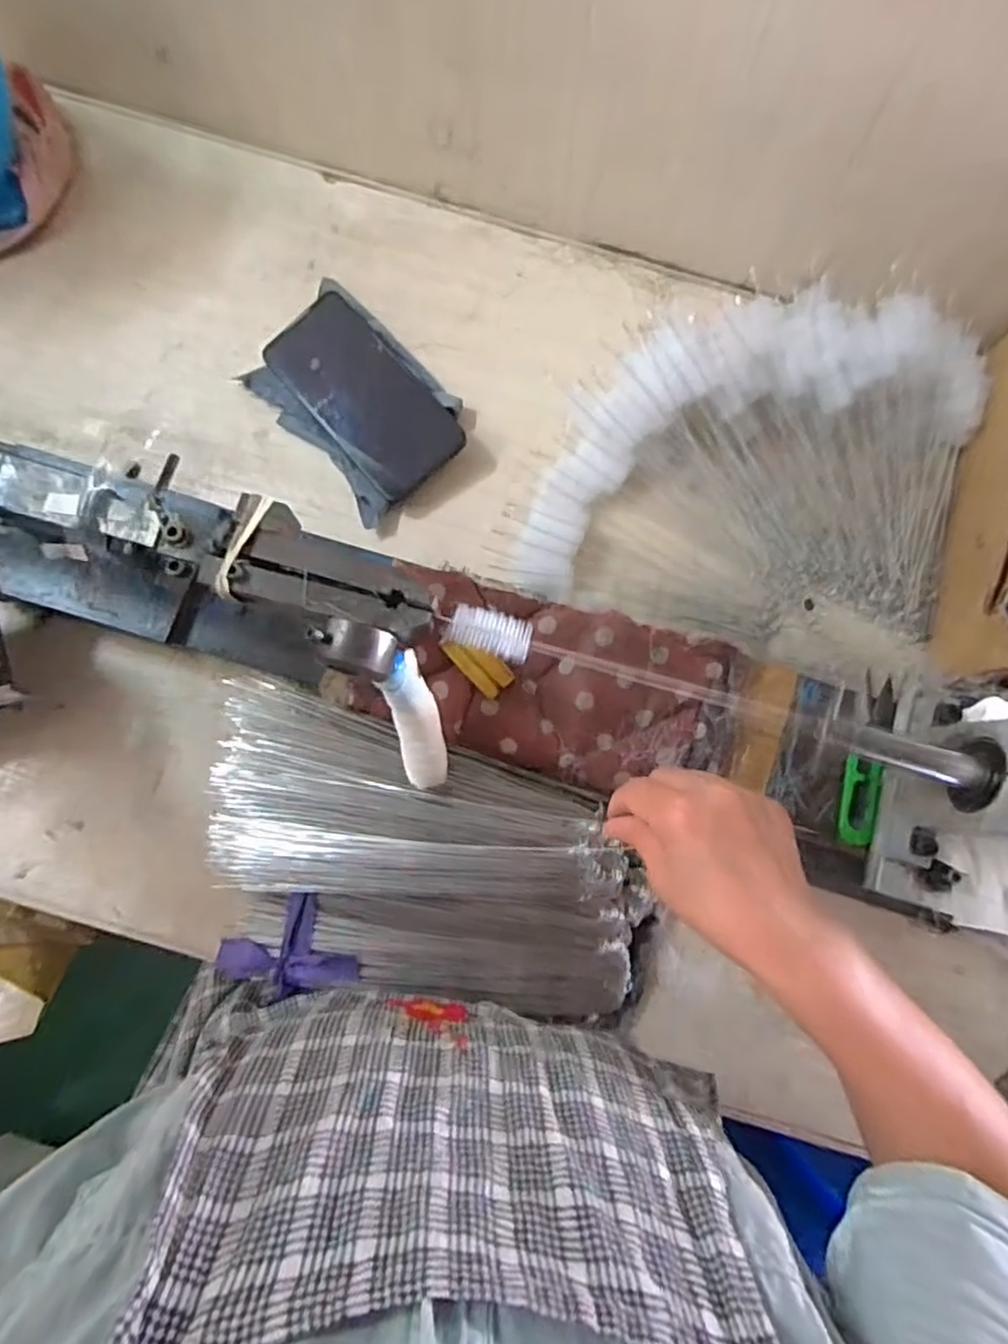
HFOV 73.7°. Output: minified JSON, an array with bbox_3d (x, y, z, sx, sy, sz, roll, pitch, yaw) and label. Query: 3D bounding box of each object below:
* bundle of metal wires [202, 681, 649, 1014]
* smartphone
[{"bbox_3d":[-0.056,0.127,0.442,0.314,0.049,0.154,20,81,0],"label":"bundle of metal wires"},{"bbox_3d":[-0.106,-0.209,0.506,0.075,0.011,0.160,-42,82,9],"label":"smartphone"}]

